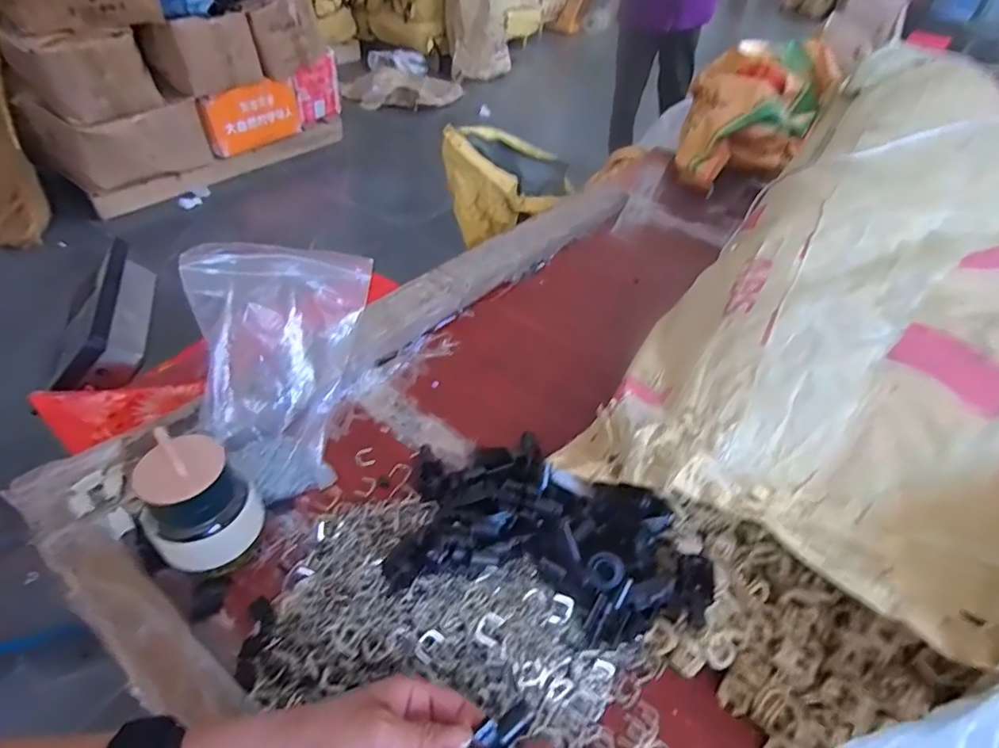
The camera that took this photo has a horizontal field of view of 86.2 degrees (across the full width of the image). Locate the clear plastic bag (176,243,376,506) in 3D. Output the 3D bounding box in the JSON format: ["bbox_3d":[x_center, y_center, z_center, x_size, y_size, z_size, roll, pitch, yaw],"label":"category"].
[{"bbox_3d":[-0.215,-0.006,0.498,0.155,0.232,0.058,8,-1,-21],"label":"clear plastic bag"}]

